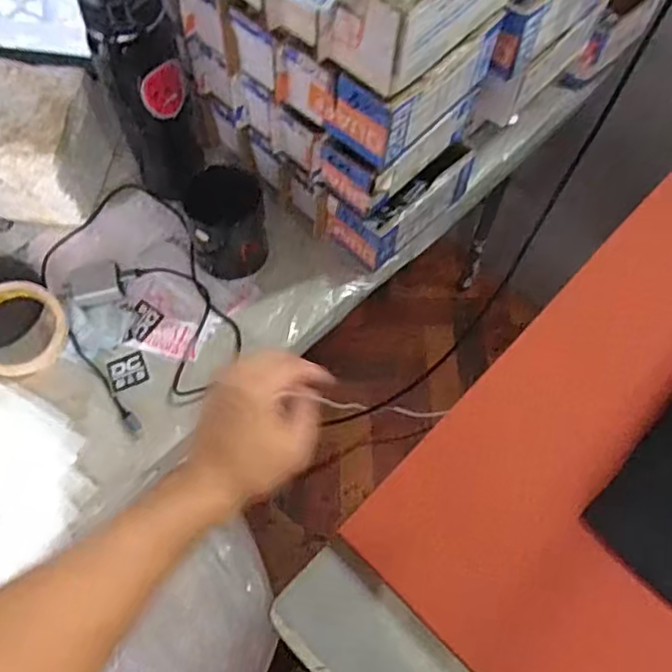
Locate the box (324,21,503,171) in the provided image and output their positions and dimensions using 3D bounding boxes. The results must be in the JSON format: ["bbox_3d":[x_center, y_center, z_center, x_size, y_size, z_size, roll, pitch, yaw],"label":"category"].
[{"bbox_3d":[0.070,-0.224,0.542,0.148,0.078,0.064,-41,73,-17],"label":"box"}]

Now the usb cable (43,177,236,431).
[{"bbox_3d":[-0.214,-0.048,0.678,0.165,0.022,0.284,-29,69,-13],"label":"usb cable"}]

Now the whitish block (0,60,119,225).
[{"bbox_3d":[-0.345,-0.211,0.697,0.144,0.111,0.129,7,66,2],"label":"whitish block"}]

